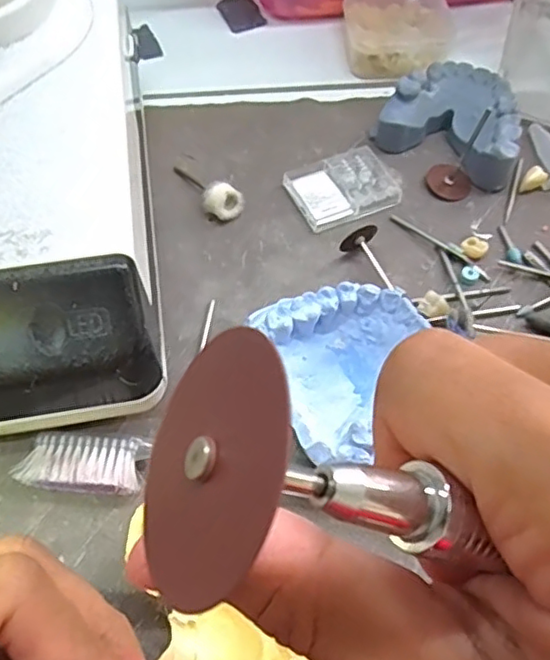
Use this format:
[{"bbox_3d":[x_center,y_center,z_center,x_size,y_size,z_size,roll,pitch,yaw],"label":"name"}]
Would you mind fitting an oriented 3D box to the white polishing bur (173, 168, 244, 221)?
[{"bbox_3d":[-0.032,-0.064,0.283,0.016,0.013,0.044,-35,49,-19],"label":"white polishing bur"}]

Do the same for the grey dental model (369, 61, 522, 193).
[{"bbox_3d":[0.088,-0.099,0.293,0.064,0.023,0.054,32,64,17],"label":"grey dental model"}]

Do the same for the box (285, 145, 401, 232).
[{"bbox_3d":[0.030,-0.065,0.283,0.045,0.008,0.037,-23,62,-14],"label":"box"}]

